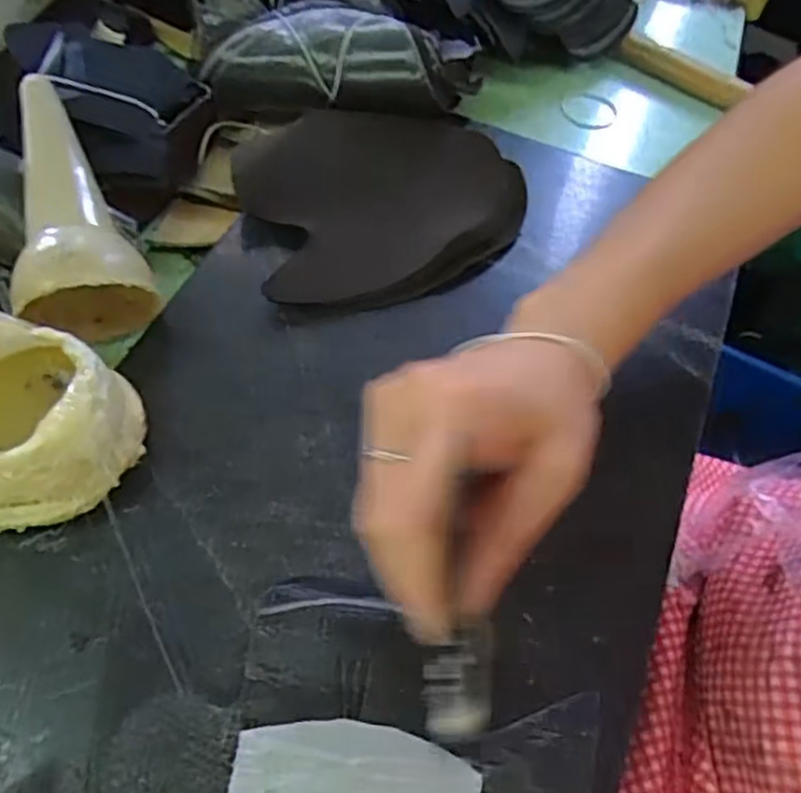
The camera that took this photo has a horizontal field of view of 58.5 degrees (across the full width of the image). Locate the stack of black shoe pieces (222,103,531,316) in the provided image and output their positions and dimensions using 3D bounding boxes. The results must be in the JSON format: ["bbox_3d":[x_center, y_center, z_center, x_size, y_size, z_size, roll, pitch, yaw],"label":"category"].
[{"bbox_3d":[-0.008,-0.127,0.436,0.169,0.028,0.142,-14,59,-13],"label":"stack of black shoe pieces"}]

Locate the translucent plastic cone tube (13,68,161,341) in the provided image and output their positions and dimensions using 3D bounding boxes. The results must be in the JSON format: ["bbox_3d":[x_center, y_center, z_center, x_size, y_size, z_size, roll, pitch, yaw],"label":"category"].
[{"bbox_3d":[-0.185,-0.100,0.391,0.063,0.057,0.147,-21,61,-17],"label":"translucent plastic cone tube"}]

